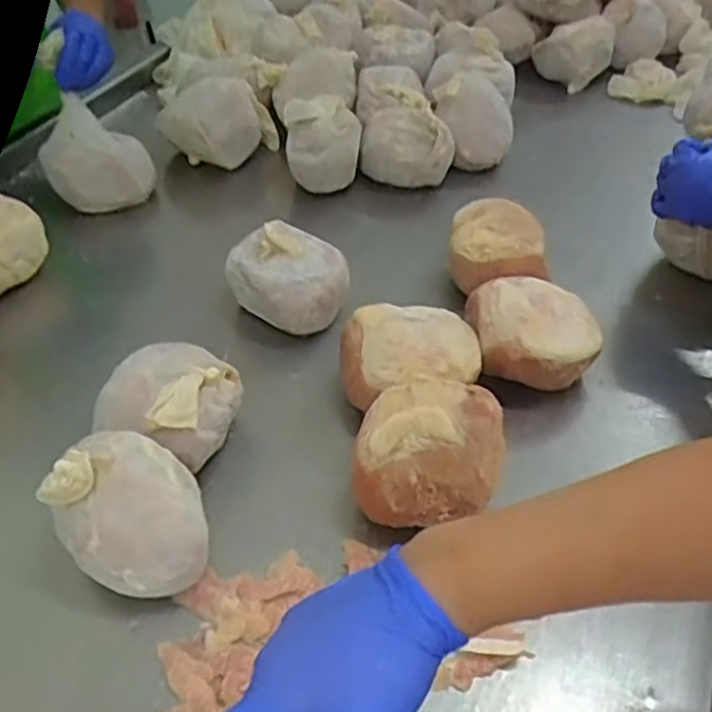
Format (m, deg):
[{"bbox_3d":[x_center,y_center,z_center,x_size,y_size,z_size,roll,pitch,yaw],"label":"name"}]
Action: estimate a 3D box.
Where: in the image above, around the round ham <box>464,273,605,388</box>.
[{"bbox_3d":[0.182,-0.024,0.758,0.136,0.080,0.122,11,45,11],"label":"round ham"}]

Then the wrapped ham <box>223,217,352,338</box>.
[{"bbox_3d":[-0.073,-0.081,0.843,0.105,0.100,0.133,-34,53,-30],"label":"wrapped ham"}]

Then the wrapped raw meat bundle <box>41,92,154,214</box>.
[{"bbox_3d":[-0.355,-0.277,1.002,0.136,0.128,0.068,-10,45,-10],"label":"wrapped raw meat bundle"}]

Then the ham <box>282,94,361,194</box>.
[{"bbox_3d":[-0.046,-0.304,1.057,0.110,0.100,0.115,-3,44,-4],"label":"ham"}]

